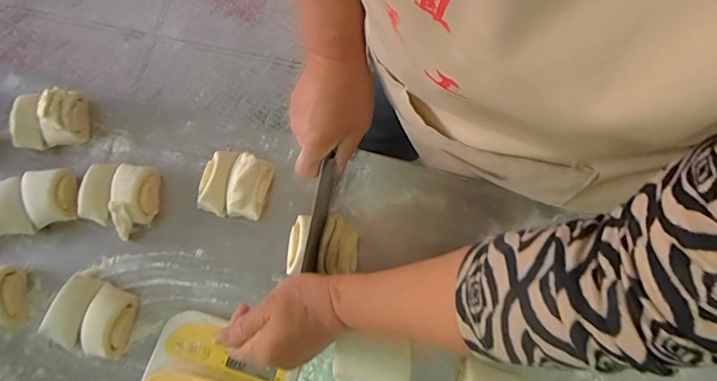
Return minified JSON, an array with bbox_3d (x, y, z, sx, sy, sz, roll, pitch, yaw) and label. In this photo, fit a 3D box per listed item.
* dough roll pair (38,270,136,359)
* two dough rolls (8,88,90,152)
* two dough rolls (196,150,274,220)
[{"bbox_3d":[-0.275,0.131,0.478,0.077,0.036,0.068,19,76,5],"label":"dough roll pair"},{"bbox_3d":[-0.357,-0.082,0.529,0.078,0.045,0.066,-4,75,-1],"label":"two dough rolls"},{"bbox_3d":[-0.135,-0.008,0.503,0.069,0.046,0.068,10,75,3],"label":"two dough rolls"}]

